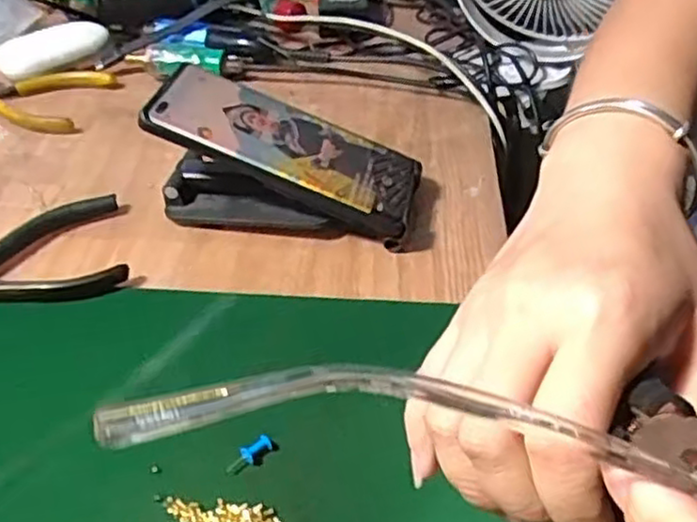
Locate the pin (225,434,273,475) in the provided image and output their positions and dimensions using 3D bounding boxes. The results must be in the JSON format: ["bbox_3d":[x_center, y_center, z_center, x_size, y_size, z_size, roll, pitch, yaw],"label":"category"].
[{"bbox_3d":[-0.044,0.085,0.308,0.023,0.006,0.006,-28,48,-29],"label":"pin"}]

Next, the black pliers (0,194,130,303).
[{"bbox_3d":[-0.202,0.004,0.406,0.141,0.015,0.080,-16,44,-18],"label":"black pliers"}]

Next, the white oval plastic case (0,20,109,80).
[{"bbox_3d":[-0.245,-0.174,0.588,0.088,0.028,0.041,-29,49,-29],"label":"white oval plastic case"}]

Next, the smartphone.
[{"bbox_3d":[-0.034,-0.064,0.426,0.165,0.019,0.072,25,43,-5],"label":"smartphone"}]

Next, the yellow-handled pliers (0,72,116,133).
[{"bbox_3d":[-0.247,-0.132,0.554,0.110,0.013,0.082,11,42,12],"label":"yellow-handled pliers"}]

